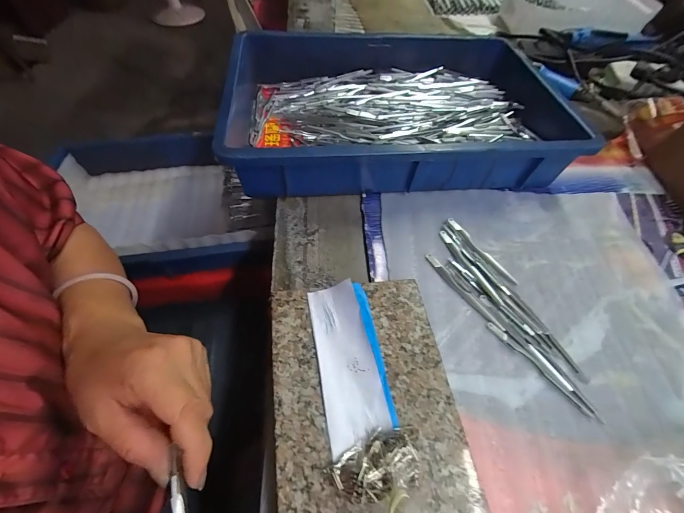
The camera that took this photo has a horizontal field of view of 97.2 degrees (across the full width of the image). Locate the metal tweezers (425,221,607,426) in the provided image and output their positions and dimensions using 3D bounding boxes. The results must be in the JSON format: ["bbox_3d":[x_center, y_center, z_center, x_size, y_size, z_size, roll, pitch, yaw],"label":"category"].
[{"bbox_3d":[0.162,0.046,0.301,0.063,0.009,0.208,-25,62,-19],"label":"metal tweezers"}]

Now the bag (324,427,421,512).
[{"bbox_3d":[0.025,0.136,0.191,0.055,0.019,0.038,-25,62,-18],"label":"bag"}]

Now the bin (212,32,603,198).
[{"bbox_3d":[0.066,-0.205,0.415,0.410,0.074,0.279,-3,57,-6],"label":"bin"}]

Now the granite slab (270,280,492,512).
[{"bbox_3d":[0.021,0.136,0.220,0.131,0.031,0.237,-6,57,-7],"label":"granite slab"}]

